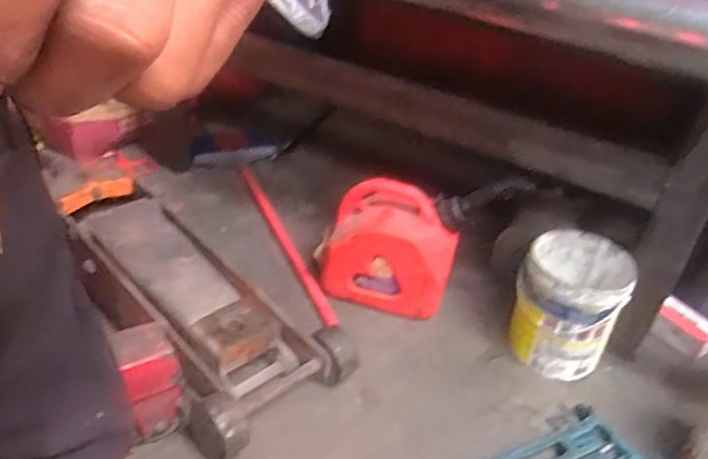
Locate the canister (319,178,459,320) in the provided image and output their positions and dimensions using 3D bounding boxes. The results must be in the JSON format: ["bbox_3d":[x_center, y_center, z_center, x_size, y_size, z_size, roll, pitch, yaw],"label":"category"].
[{"bbox_3d":[0.063,0.042,1.244,0.235,0.237,0.133,12,35,9],"label":"canister"}]

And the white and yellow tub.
[{"bbox_3d":[0.380,0.137,1.196,0.180,0.207,0.191,22,38,21],"label":"white and yellow tub"}]

